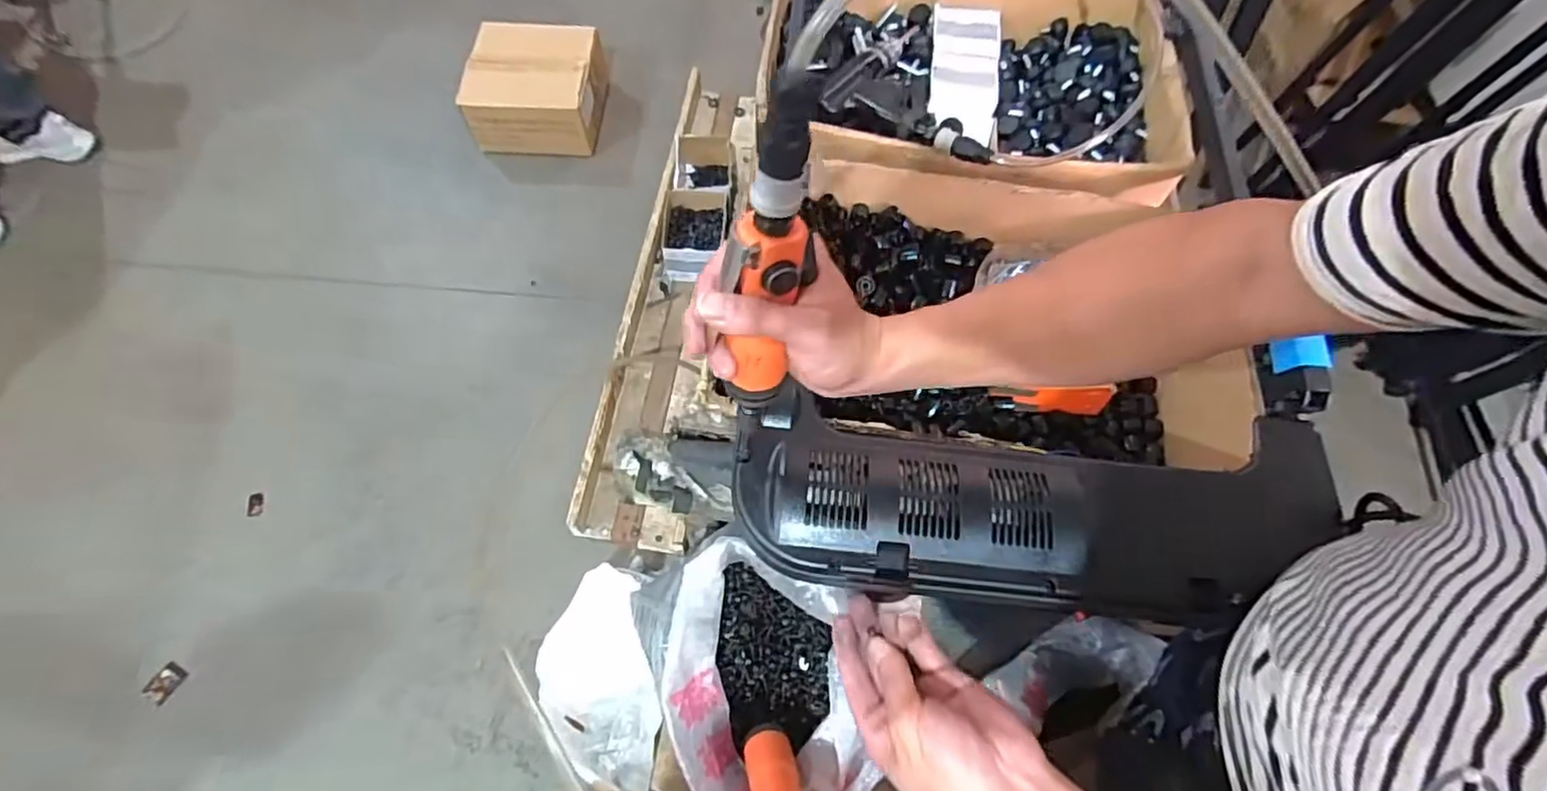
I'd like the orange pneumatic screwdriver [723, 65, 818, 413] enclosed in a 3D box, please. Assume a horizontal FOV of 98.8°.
[{"bbox_3d":[-0.005,-0.069,0.356,0.044,0.210,0.032,14,50,4],"label":"orange pneumatic screwdriver"}]

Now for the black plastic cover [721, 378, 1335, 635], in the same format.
[{"bbox_3d":[0.206,0.089,0.523,0.462,0.045,0.151,3,65,-1],"label":"black plastic cover"}]

